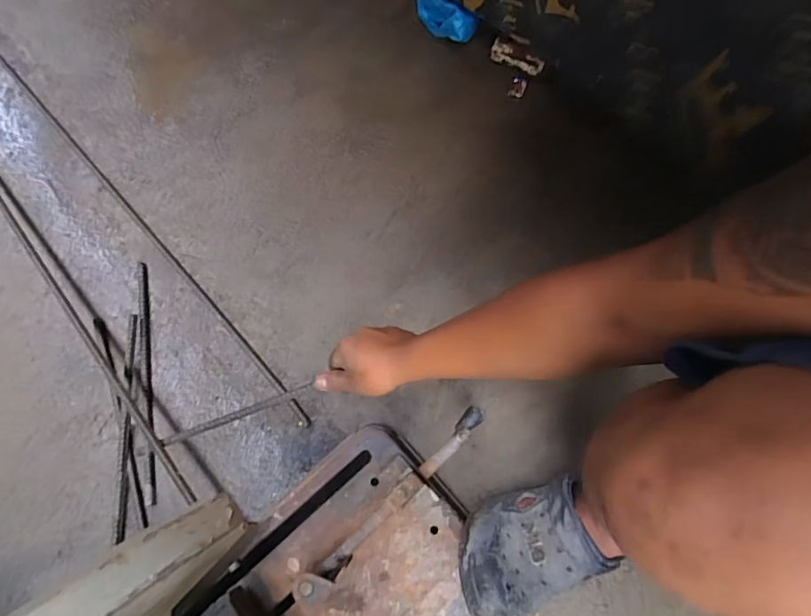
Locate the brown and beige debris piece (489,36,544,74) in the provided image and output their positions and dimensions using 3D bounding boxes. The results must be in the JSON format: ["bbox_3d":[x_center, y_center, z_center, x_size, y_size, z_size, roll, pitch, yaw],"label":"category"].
[{"bbox_3d":[0.189,-0.423,0.840,0.096,0.039,0.018,32,76,11],"label":"brown and beige debris piece"}]

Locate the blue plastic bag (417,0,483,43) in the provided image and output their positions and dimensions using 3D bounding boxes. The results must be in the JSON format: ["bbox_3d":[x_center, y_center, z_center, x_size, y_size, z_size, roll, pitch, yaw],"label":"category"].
[{"bbox_3d":[0.064,-0.499,0.849,0.131,0.066,0.030,38,77,13],"label":"blue plastic bag"}]

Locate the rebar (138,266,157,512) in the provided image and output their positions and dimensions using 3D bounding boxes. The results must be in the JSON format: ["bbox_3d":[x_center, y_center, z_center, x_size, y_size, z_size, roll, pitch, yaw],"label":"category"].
[{"bbox_3d":[-0.384,0.100,0.740,0.013,0.012,0.362,-11,72,-2],"label":"rebar"}]

